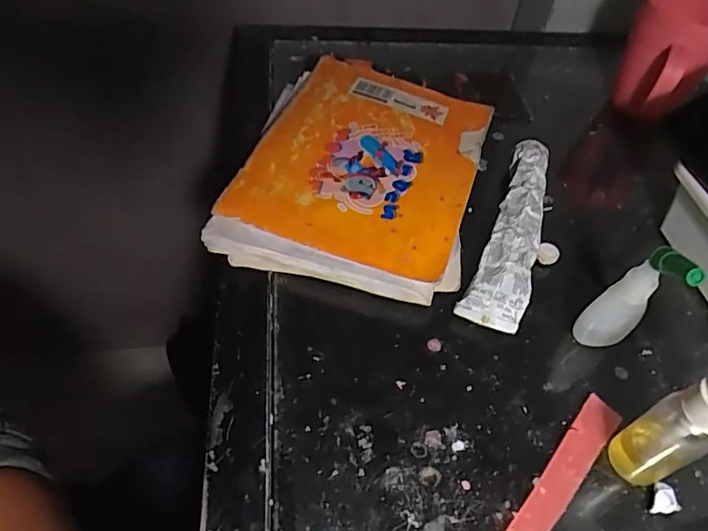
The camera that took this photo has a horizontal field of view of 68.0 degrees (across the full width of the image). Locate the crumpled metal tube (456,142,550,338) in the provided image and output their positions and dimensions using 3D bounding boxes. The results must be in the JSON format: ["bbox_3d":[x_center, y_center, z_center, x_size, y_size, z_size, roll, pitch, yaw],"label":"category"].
[{"bbox_3d":[0.117,-0.025,0.377,0.039,0.033,0.163,21,52,12],"label":"crumpled metal tube"}]

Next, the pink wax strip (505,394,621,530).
[{"bbox_3d":[0.100,0.123,0.274,0.019,0.004,0.145,39,59,20],"label":"pink wax strip"}]

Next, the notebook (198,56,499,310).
[{"bbox_3d":[0.009,-0.077,0.412,0.172,0.039,0.220,14,51,6],"label":"notebook"}]

